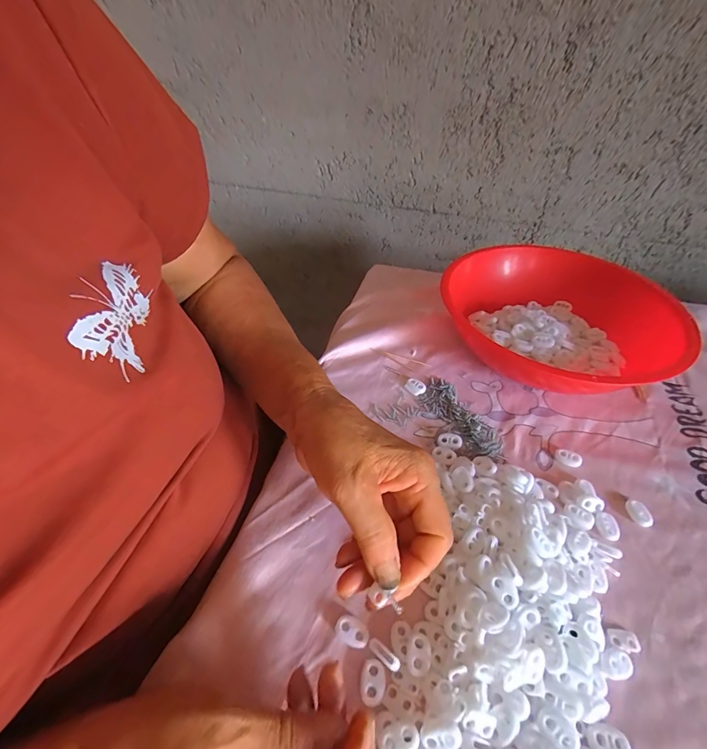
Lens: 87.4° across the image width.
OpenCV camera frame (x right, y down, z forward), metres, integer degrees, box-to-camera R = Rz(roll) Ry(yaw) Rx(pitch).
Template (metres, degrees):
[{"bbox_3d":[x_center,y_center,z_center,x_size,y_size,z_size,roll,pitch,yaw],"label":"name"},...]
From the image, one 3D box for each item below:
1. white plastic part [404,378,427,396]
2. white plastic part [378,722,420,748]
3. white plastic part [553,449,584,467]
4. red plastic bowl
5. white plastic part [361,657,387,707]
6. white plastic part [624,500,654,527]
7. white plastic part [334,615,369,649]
[{"bbox_3d":[0.067,0.014,0.407,0.023,0.006,0.016,30,52,25],"label":"white plastic part"},{"bbox_3d":[0.025,0.204,0.205,0.022,0.007,0.015,-13,47,-13],"label":"white plastic part"},{"bbox_3d":[0.202,0.079,0.347,0.023,0.008,0.014,20,48,18],"label":"white plastic part"},{"bbox_3d":[0.225,-0.057,0.428,0.228,0.083,0.226,0,45,0],"label":"red plastic bowl"},{"bbox_3d":[0.012,0.188,0.226,0.015,0.004,0.022,5,45,5],"label":"white plastic part"},{"bbox_3d":[0.241,0.116,0.311,0.013,0.007,0.022,-4,45,-5],"label":"white plastic part"},{"bbox_3d":[-0.001,0.171,0.246,0.023,0.007,0.015,19,48,17],"label":"white plastic part"}]

